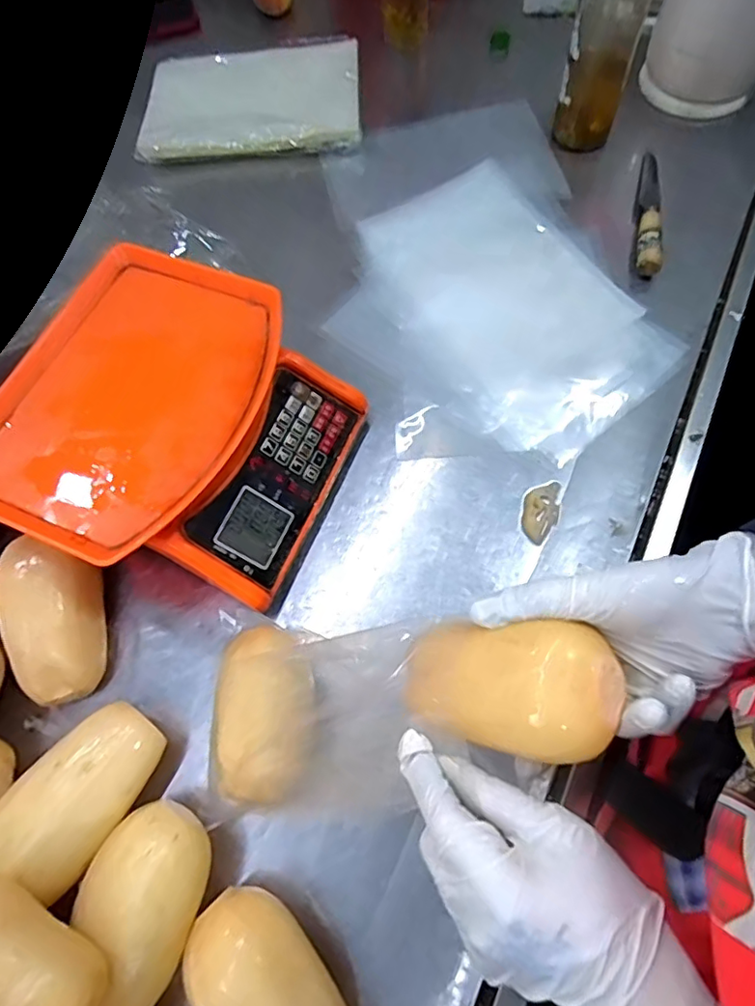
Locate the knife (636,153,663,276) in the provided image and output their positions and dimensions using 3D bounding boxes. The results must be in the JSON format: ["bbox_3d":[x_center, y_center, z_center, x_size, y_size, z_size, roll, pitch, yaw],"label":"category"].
[{"bbox_3d":[0.322,-0.350,0.664,0.026,0.027,0.190,8,71,5],"label":"knife"}]

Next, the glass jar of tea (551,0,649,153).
[{"bbox_3d":[0.263,-0.530,0.644,0.083,0.197,0.081,-1,67,3],"label":"glass jar of tea"}]

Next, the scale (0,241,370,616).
[{"bbox_3d":[-0.185,-0.068,0.530,0.286,0.121,0.286,21,71,11],"label":"scale"}]

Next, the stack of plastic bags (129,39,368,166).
[{"bbox_3d":[-0.174,-0.547,0.755,0.293,0.031,0.177,-4,66,2],"label":"stack of plastic bags"}]

